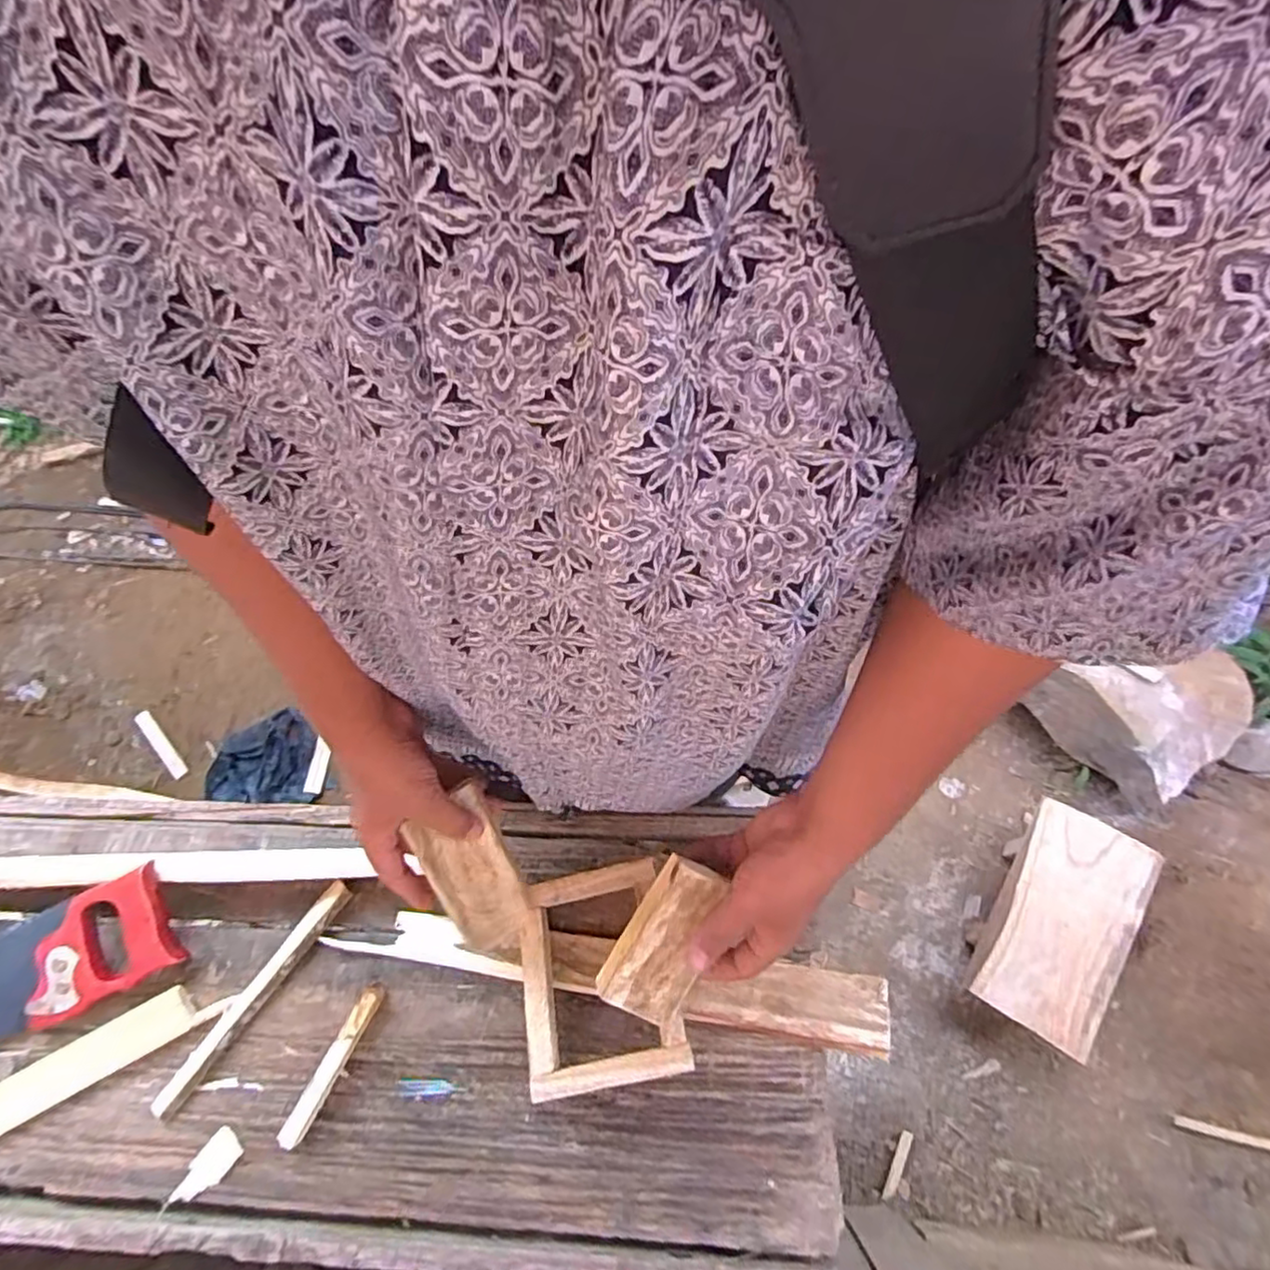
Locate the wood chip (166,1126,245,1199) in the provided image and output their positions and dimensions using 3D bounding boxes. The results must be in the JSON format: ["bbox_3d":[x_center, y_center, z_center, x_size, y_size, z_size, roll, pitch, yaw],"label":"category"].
[{"bbox_3d":[-0.343,0.429,0.525,0.028,0.006,0.059,35,73,11],"label":"wood chip"}]

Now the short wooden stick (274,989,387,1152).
[{"bbox_3d":[-0.248,0.351,0.537,0.016,0.025,0.122,25,72,8],"label":"short wooden stick"}]

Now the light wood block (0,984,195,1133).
[{"bbox_3d":[-0.484,0.369,0.549,0.223,0.018,0.038,-27,73,-10],"label":"light wood block"}]

